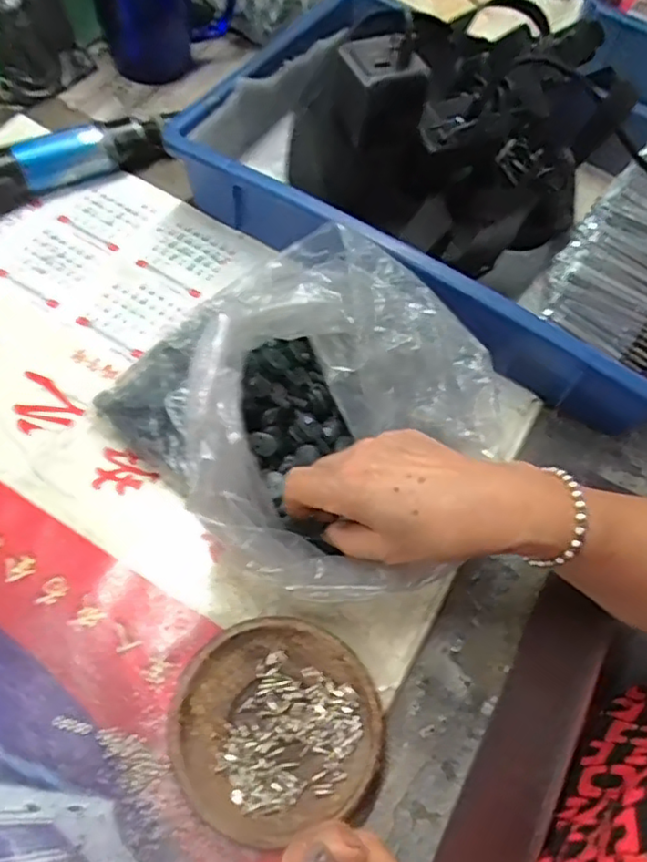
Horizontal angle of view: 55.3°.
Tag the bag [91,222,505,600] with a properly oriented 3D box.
[{"bbox_3d":[-0.003,-0.015,0.384,0.193,0.087,0.216,-38,71,-19],"label":"bag"}]

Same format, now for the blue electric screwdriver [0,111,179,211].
[{"bbox_3d":[-0.230,-0.223,0.525,0.206,0.039,0.035,-21,67,-16],"label":"blue electric screwdriver"}]

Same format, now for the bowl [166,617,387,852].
[{"bbox_3d":[-0.026,0.163,0.348,0.112,0.015,0.106,1,63,-3],"label":"bowl"}]

